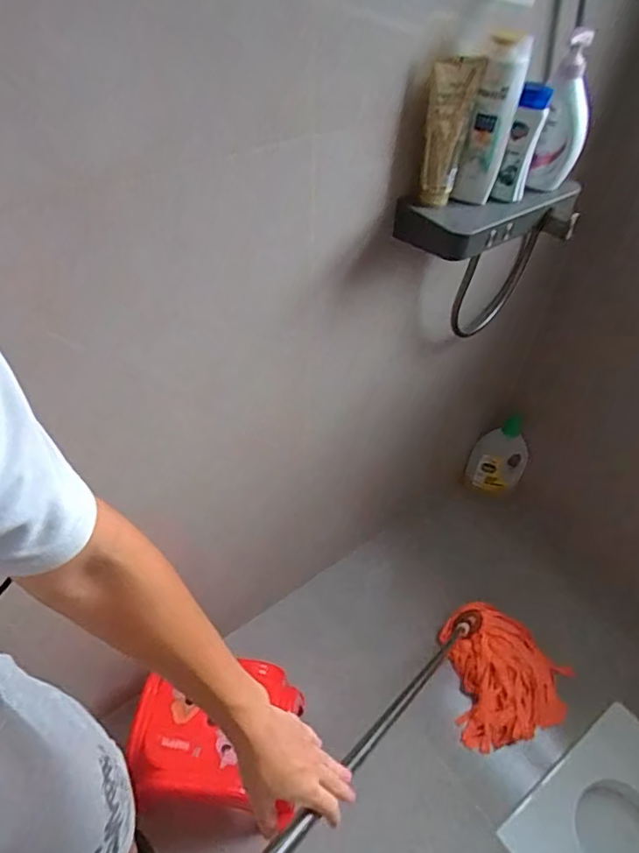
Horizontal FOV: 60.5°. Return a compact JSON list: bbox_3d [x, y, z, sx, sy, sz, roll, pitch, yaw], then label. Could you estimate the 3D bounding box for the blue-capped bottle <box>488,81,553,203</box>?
[{"bbox_3d":[0.297,-0.413,0.809,0.045,0.148,0.053,19,51,16],"label":"blue-capped bottle"}]

